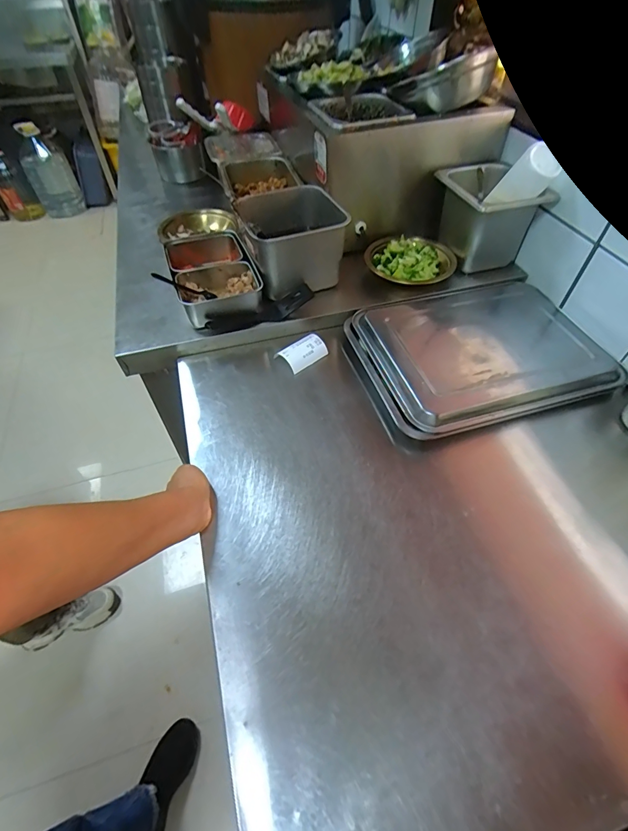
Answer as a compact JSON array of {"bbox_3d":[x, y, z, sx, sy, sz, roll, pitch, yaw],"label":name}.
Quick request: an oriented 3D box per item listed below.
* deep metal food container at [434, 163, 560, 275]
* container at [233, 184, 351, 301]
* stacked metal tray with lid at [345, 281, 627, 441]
[{"bbox_3d":[0.329,-0.387,0.777,0.162,0.149,0.162,-11,52,-9],"label":"deep metal food container"},{"bbox_3d":[-0.040,-0.326,0.738,0.175,0.118,0.185,-15,53,-12],"label":"container"},{"bbox_3d":[0.281,-0.120,0.673,0.401,0.038,0.294,-13,52,-8],"label":"stacked metal tray with lid"}]

